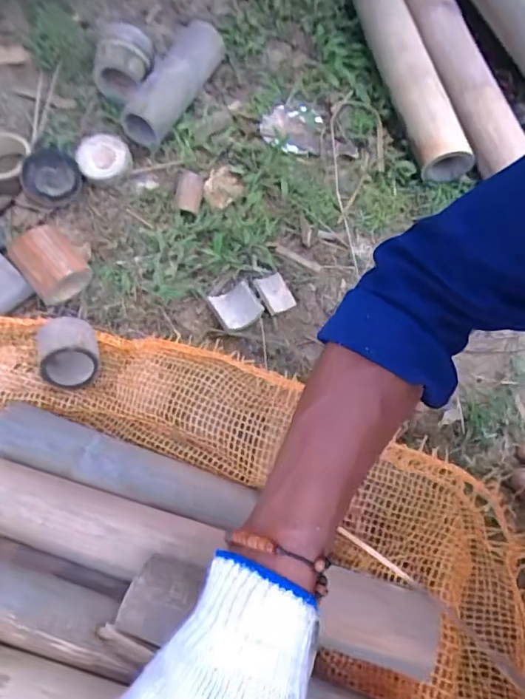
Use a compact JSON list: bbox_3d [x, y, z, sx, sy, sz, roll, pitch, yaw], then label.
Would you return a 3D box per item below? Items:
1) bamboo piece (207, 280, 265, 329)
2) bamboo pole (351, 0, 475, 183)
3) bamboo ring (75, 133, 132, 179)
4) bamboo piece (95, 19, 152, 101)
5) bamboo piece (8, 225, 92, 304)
[{"bbox_3d":[-0.032,-0.054,0.582,0.049,0.014,0.060,-27,69,-13],"label":"bamboo piece"},{"bbox_3d":[0.181,-0.511,0.754,0.059,0.072,0.603,-9,66,-5],"label":"bamboo pole"},{"bbox_3d":[-0.211,-0.257,0.668,0.067,0.023,0.059,-12,66,-6],"label":"bamboo ring"},{"bbox_3d":[-0.190,-0.395,0.691,0.077,0.074,0.073,6,65,2],"label":"bamboo piece"},{"bbox_3d":[-0.240,-0.096,0.573,0.064,0.056,0.078,-39,93,-1],"label":"bamboo piece"}]

